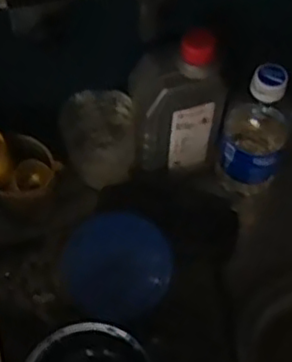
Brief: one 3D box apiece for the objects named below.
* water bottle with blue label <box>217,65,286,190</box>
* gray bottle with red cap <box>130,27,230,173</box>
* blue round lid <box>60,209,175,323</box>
[{"bbox_3d":[0.104,-0.053,0.637,0.058,0.148,0.057,0,57,0],"label":"water bottle with blue label"},{"bbox_3d":[0.030,-0.062,0.623,0.082,0.162,0.044,1,54,-1],"label":"gray bottle with red cap"},{"bbox_3d":[-0.028,0.079,0.637,0.100,0.009,0.099,-1,71,2],"label":"blue round lid"}]

